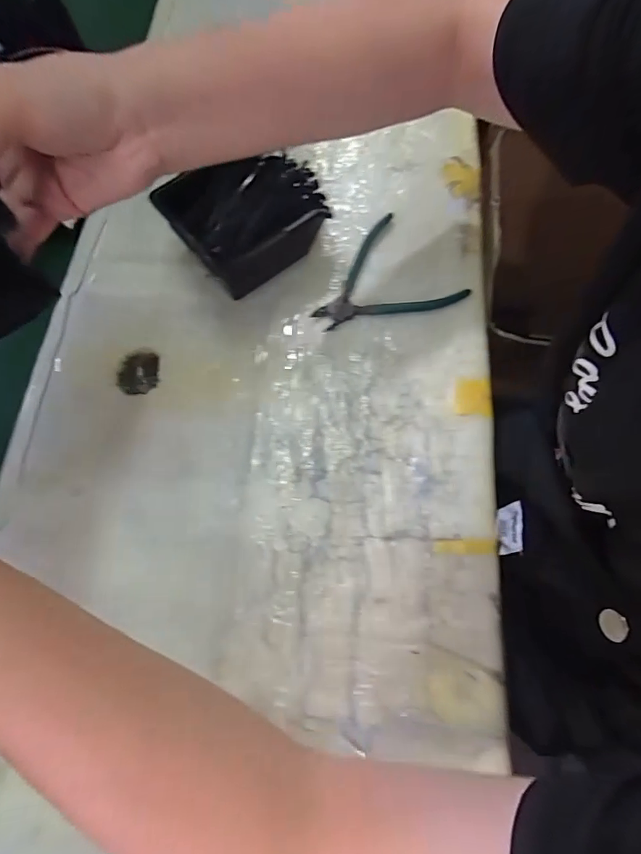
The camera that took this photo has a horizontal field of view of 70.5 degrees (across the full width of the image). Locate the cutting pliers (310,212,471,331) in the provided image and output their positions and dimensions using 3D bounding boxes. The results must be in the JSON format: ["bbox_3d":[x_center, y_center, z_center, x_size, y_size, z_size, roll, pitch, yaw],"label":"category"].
[{"bbox_3d":[0.057,-0.133,0.442,0.131,0.007,0.119,-39,73,-11],"label":"cutting pliers"}]

